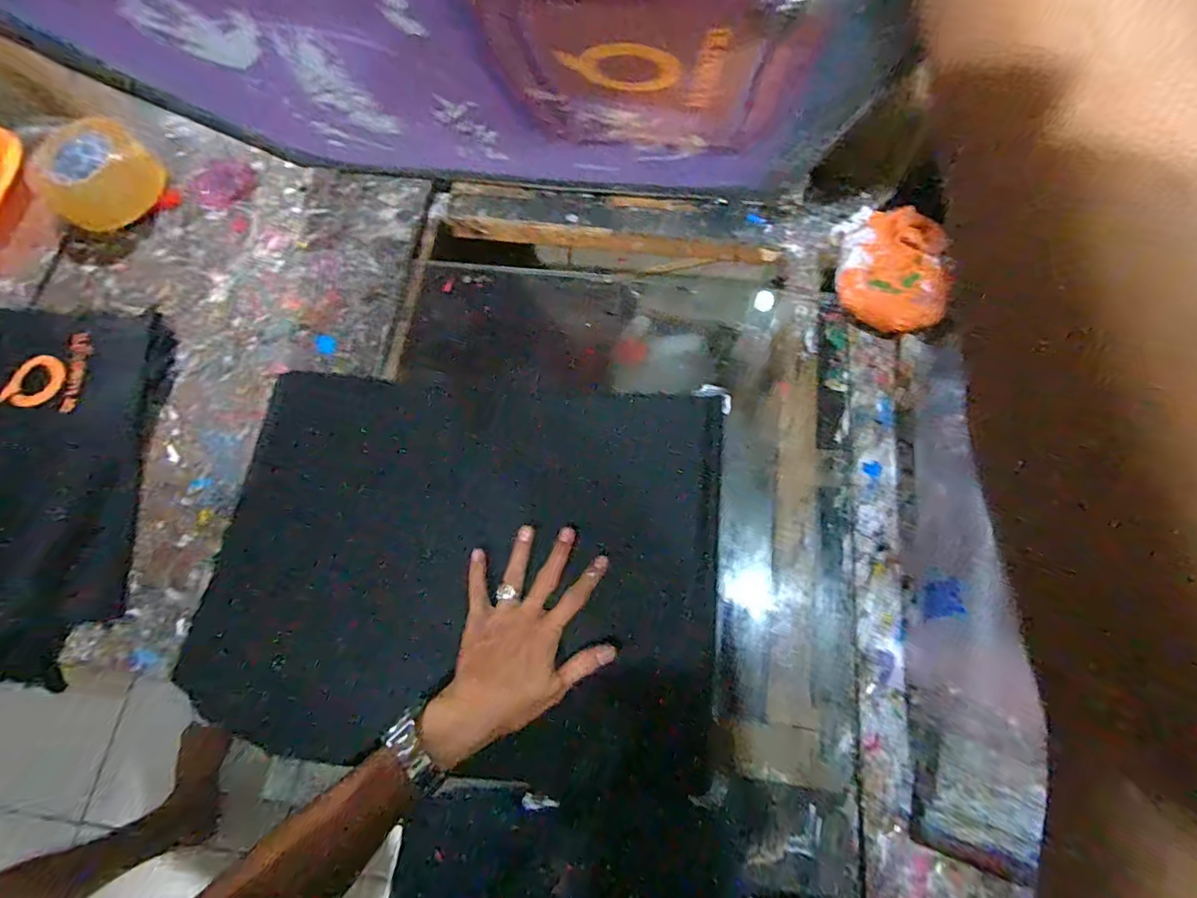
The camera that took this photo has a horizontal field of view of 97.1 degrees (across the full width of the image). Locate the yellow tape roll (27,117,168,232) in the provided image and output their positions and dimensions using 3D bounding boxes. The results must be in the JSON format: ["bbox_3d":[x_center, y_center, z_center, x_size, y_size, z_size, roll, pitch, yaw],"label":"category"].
[{"bbox_3d":[-0.622,-0.343,0.655,0.125,0.057,0.122,0,72,1],"label":"yellow tape roll"}]

